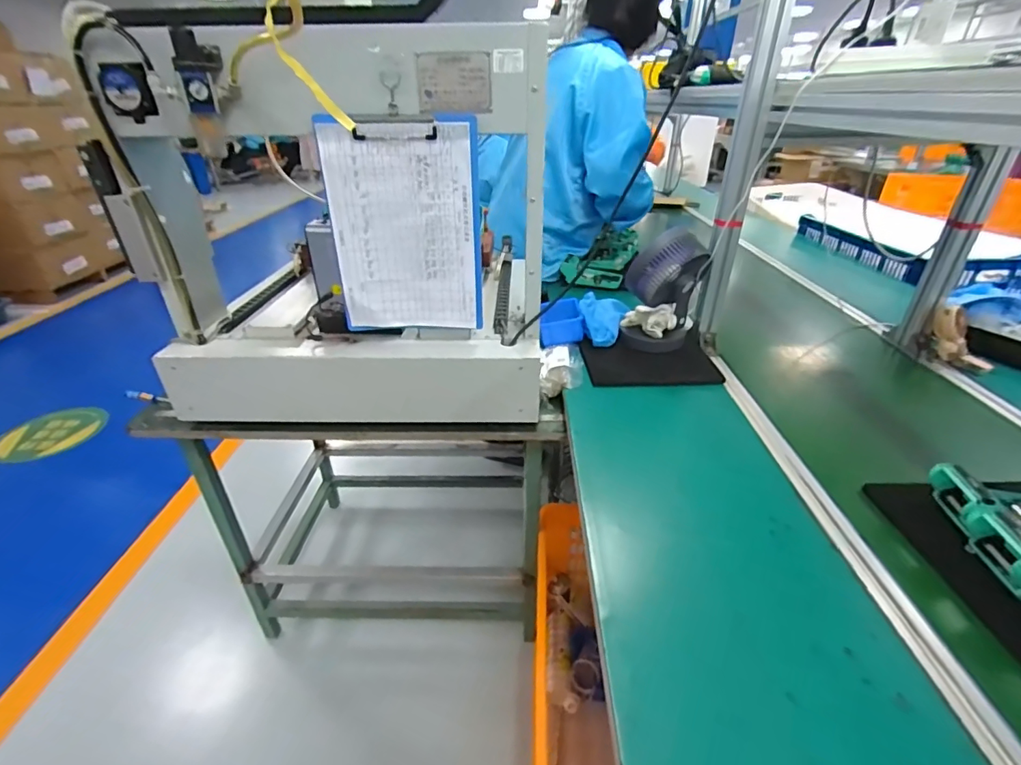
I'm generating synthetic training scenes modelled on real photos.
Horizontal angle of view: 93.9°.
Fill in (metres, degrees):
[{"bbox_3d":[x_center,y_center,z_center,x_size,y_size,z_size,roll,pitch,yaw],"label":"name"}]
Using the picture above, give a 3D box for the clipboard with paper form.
[{"bbox_3d":[-0.157,-0.218,0.718,0.218,0.306,0.016,1,29,2],"label":"clipboard with paper form"}]

